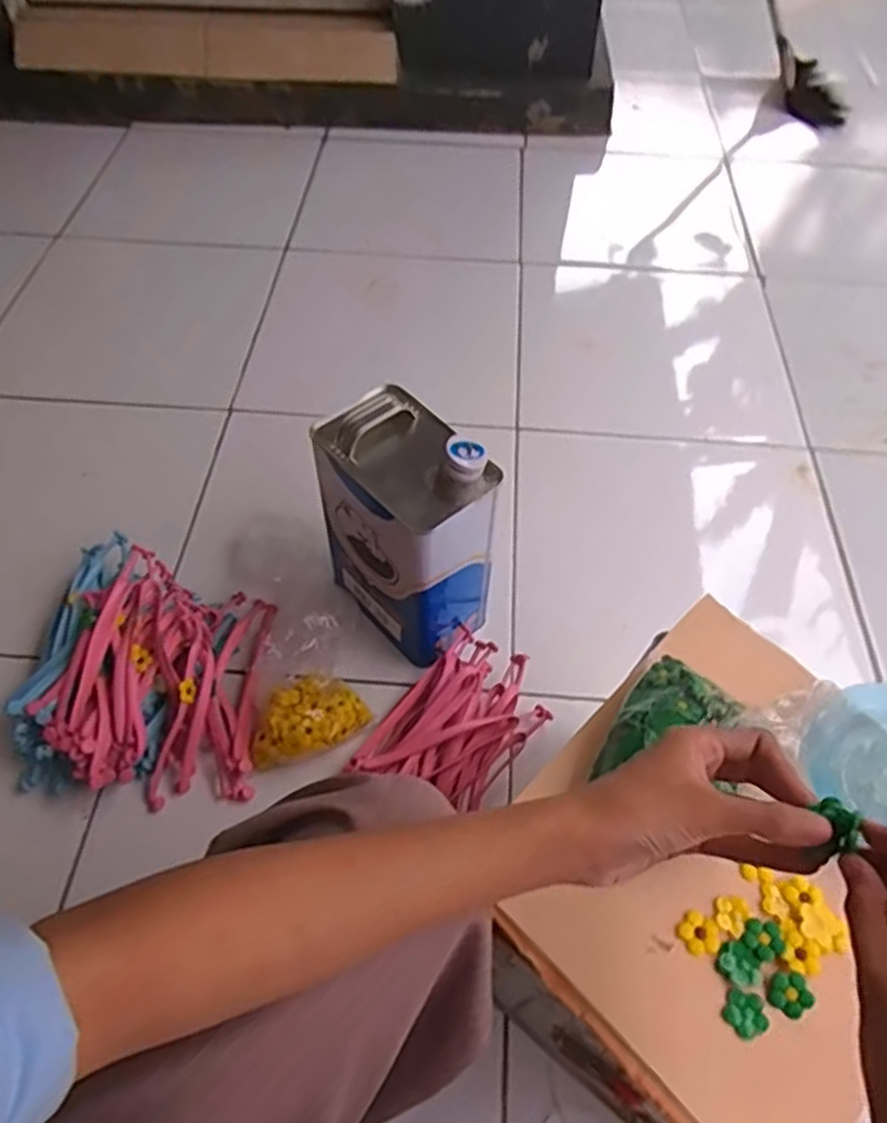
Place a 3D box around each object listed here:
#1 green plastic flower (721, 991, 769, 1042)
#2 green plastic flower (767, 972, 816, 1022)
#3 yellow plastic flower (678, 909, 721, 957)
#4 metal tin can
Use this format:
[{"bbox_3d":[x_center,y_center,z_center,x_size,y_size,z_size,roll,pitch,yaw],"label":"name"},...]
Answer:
[{"bbox_3d":[0.168,0.251,0.416,0.023,0.004,0.023,1,54,-1],"label":"green plastic flower"},{"bbox_3d":[0.195,0.243,0.419,0.023,0.006,0.021,-29,60,-21],"label":"green plastic flower"},{"bbox_3d":[0.151,0.220,0.441,0.021,0.004,0.023,1,54,-1],"label":"yellow plastic flower"},{"bbox_3d":[-0.035,-0.036,0.743,0.115,0.242,0.161,-31,61,-21],"label":"metal tin can"}]

